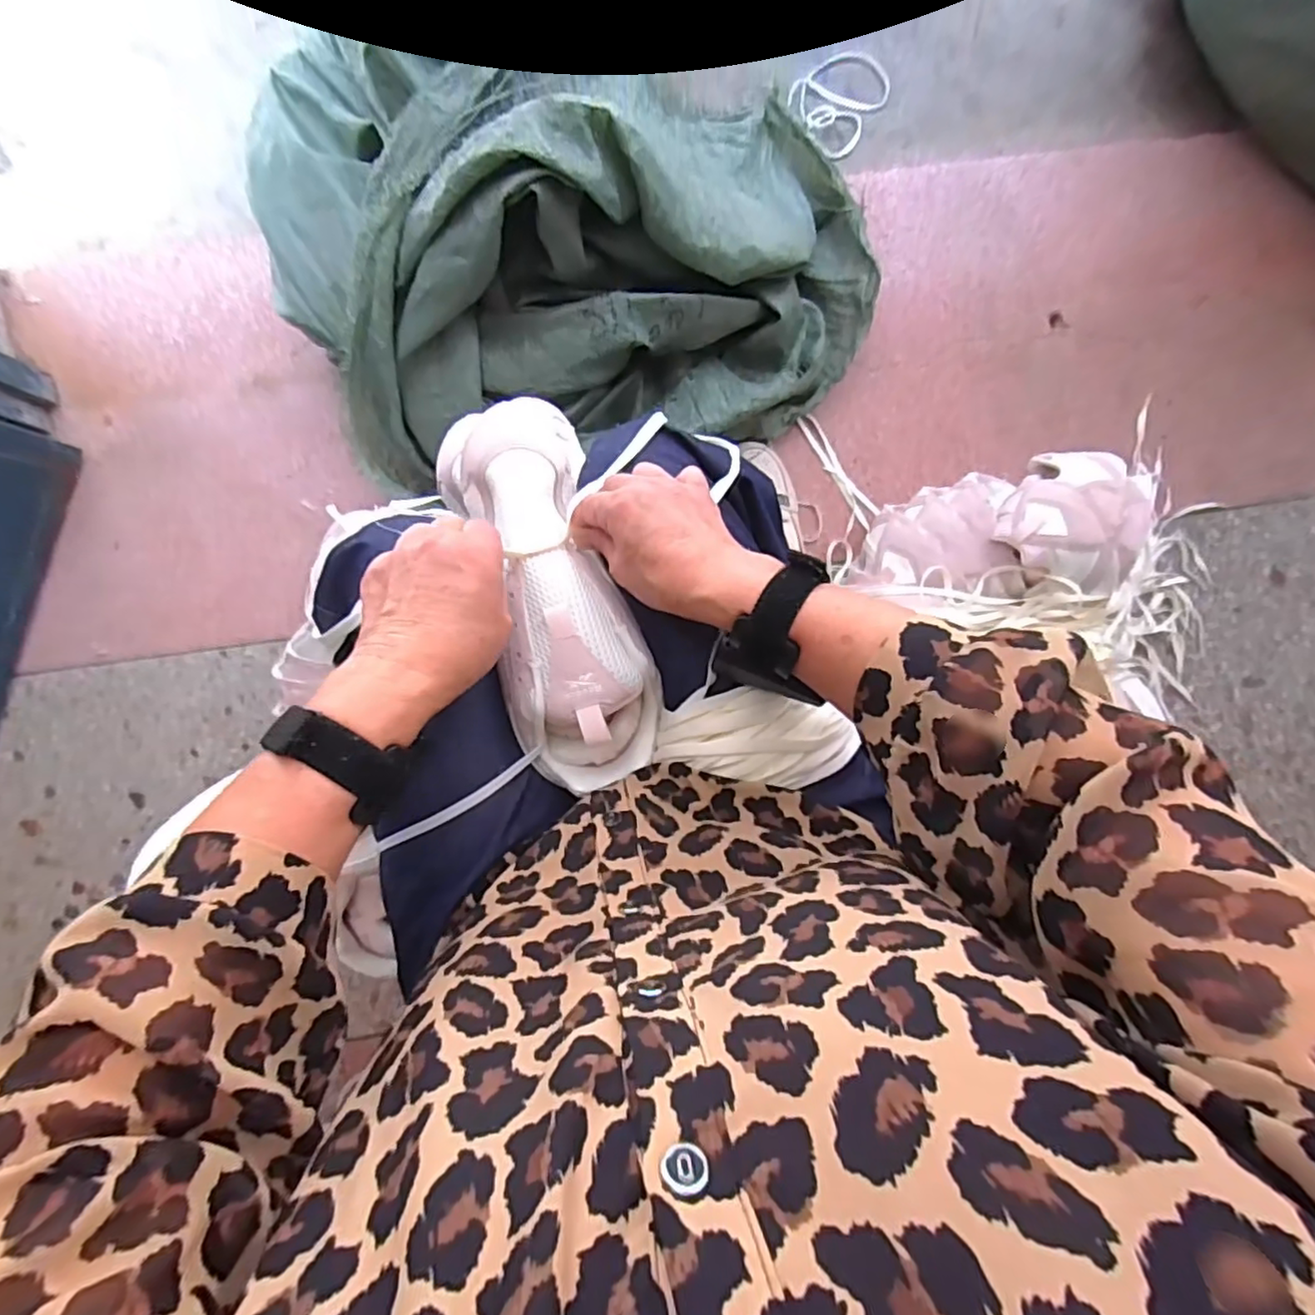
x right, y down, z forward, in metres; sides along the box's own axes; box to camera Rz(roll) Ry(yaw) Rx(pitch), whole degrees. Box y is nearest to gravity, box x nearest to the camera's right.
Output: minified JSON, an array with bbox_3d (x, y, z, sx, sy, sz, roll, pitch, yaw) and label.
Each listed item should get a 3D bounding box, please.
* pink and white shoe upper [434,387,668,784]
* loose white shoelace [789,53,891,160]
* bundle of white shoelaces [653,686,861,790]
[{"bbox_3d":[-0.070,-0.043,0.421,0.097,0.063,0.255,-17,87,-2],"label":"pink and white shoe upper"},{"bbox_3d":[0.240,-0.745,0.861,0.108,0.014,0.146,36,86,-6],"label":"loose white shoelace"},{"bbox_3d":[0.061,0.049,0.410,0.116,0.036,0.061,9,91,-2],"label":"bundle of white shoelaces"}]

